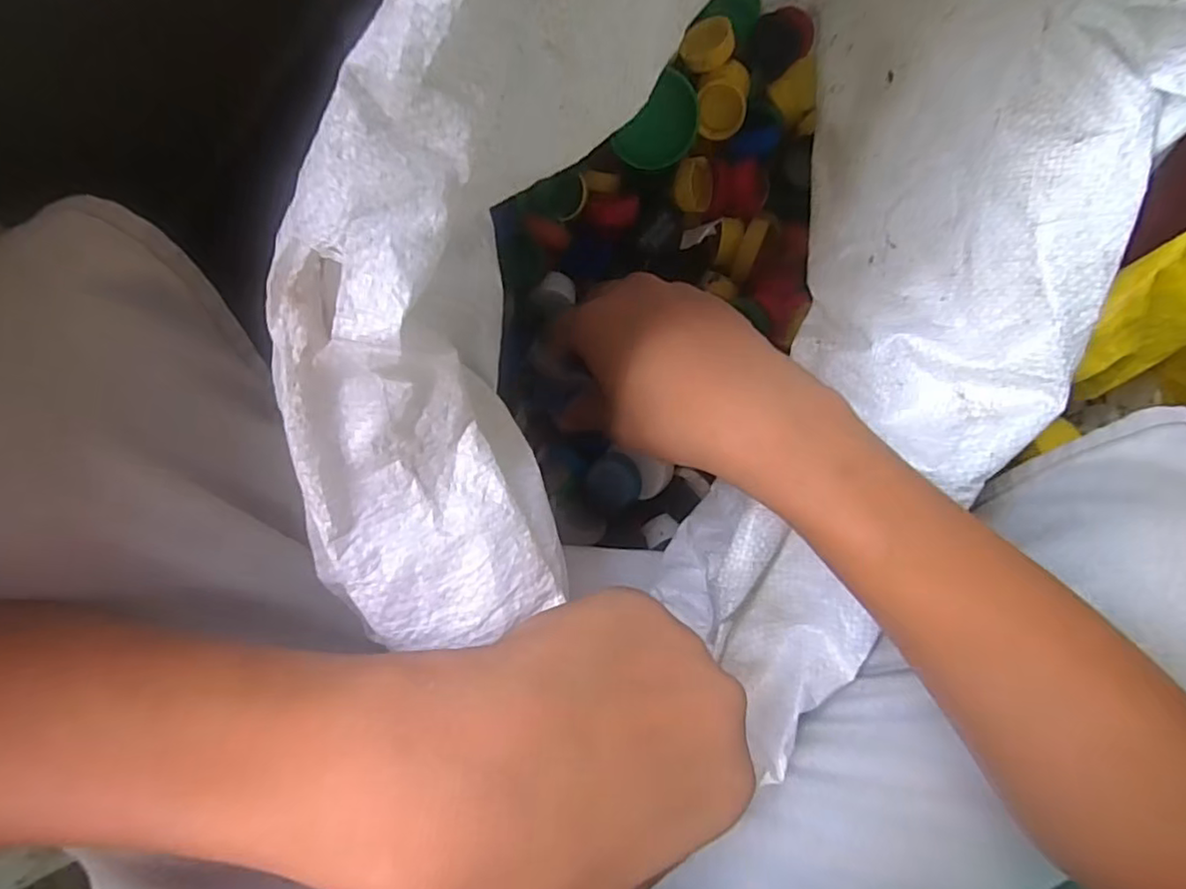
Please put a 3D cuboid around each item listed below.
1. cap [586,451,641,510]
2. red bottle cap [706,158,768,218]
[{"bbox_3d":[0.012,0.020,0.349,0.029,0.010,0.030,-1,96,-5],"label":"cap"},{"bbox_3d":[0.090,-0.155,0.377,0.036,0.013,0.034,-1,96,-5],"label":"red bottle cap"}]

